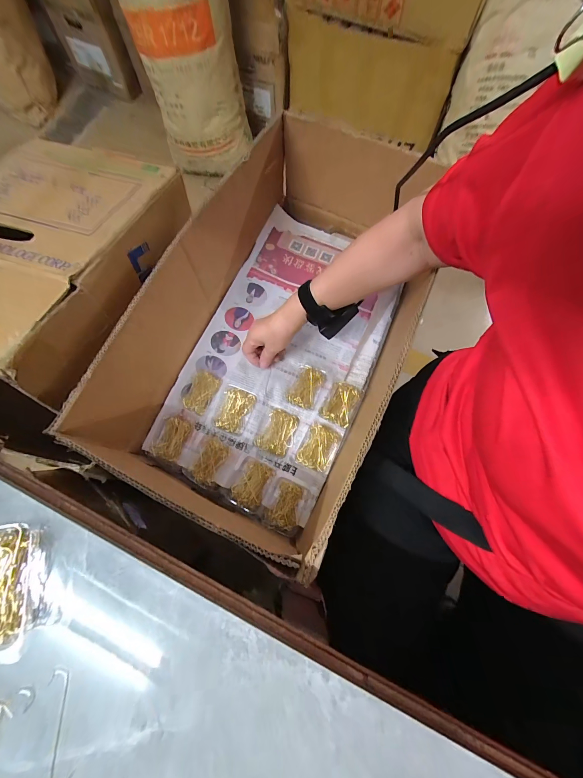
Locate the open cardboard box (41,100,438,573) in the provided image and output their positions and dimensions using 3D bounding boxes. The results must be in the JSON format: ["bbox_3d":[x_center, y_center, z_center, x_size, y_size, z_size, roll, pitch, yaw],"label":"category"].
[{"bbox_3d":[-0.006,-0.115,0.488,0.334,0.199,0.627,22,72,8],"label":"open cardboard box"}]

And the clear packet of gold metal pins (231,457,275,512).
[{"bbox_3d":[-0.069,0.155,0.490,0.058,0.015,0.077,23,72,8],"label":"clear packet of gold metal pins"}]

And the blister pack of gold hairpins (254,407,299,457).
[{"bbox_3d":[-0.023,0.071,0.509,0.057,0.010,0.075,23,72,8],"label":"blister pack of gold hairpins"}]

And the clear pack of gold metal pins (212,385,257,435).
[{"bbox_3d":[-0.098,0.035,0.514,0.058,0.027,0.075,16,72,6],"label":"clear pack of gold metal pins"}]

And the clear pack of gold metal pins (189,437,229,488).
[{"bbox_3d":[-0.138,0.117,0.494,0.053,0.024,0.075,24,72,8],"label":"clear pack of gold metal pins"}]

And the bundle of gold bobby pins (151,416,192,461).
[{"bbox_3d":[-0.204,0.083,0.512,0.050,0.019,0.069,20,72,7],"label":"bundle of gold bobby pins"}]

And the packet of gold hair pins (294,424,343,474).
[{"bbox_3d":[0.046,0.097,0.498,0.058,0.017,0.075,26,73,9],"label":"packet of gold hair pins"}]

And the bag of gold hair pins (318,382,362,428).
[{"bbox_3d":[0.084,0.021,0.511,0.052,0.025,0.074,25,73,8],"label":"bag of gold hair pins"}]

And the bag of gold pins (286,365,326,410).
[{"bbox_3d":[0.026,-0.004,0.524,0.048,0.028,0.075,26,73,9],"label":"bag of gold pins"}]

